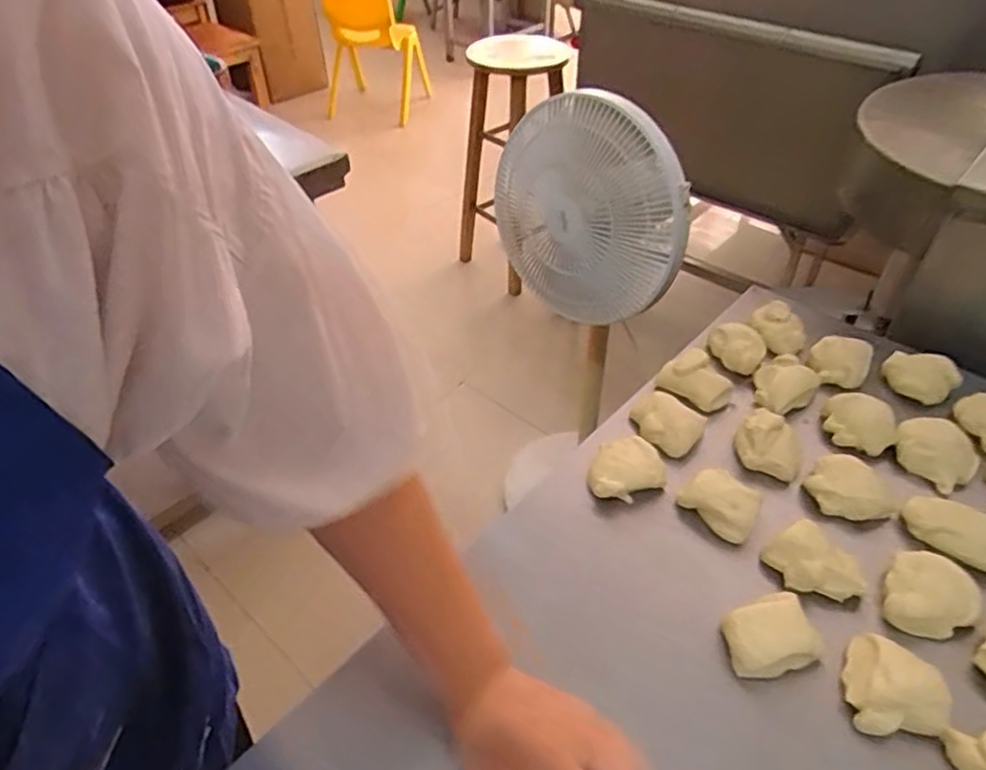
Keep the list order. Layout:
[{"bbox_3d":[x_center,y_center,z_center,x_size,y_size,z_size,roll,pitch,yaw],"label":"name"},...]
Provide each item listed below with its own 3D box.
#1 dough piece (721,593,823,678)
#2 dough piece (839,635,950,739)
[{"bbox_3d":[0.206,0.191,0.508,0.065,0.041,0.054,-14,45,-13],"label":"dough piece"},{"bbox_3d":[0.281,0.213,0.479,0.062,0.042,0.065,0,44,0],"label":"dough piece"}]

